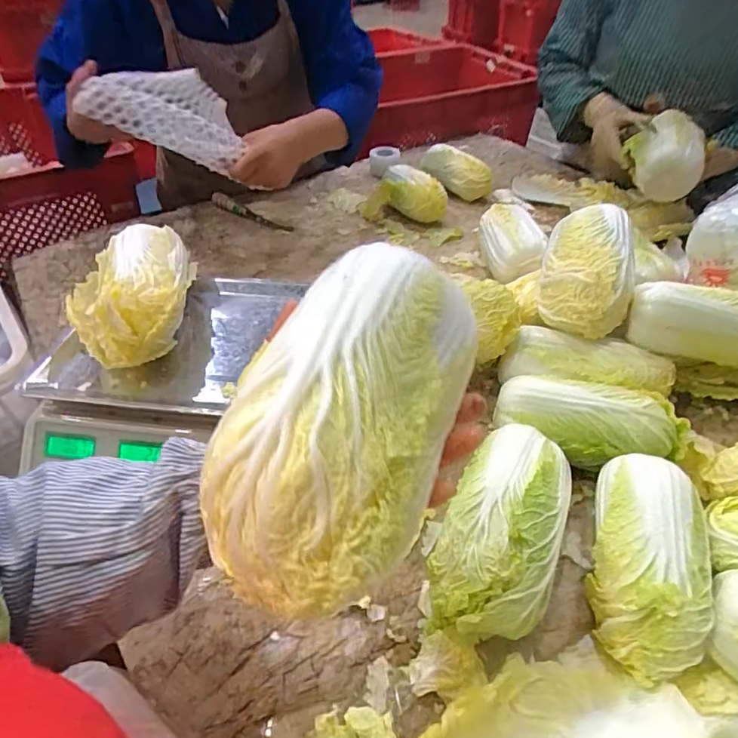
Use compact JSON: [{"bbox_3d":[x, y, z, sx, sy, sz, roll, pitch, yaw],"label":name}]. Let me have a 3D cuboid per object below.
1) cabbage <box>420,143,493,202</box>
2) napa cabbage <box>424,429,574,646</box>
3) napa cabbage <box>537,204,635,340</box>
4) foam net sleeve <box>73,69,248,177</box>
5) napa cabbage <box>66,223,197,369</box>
[{"bbox_3d":[0.175,-0.423,1.089,0.090,0.076,0.174,-21,48,-21],"label":"cabbage"},{"bbox_3d":[0.124,0.148,0.481,0.099,0.086,0.201,18,47,17],"label":"napa cabbage"},{"bbox_3d":[0.271,-0.115,0.637,0.105,0.106,0.173,12,45,11],"label":"napa cabbage"},{"bbox_3d":[-0.280,-0.357,0.696,0.212,0.082,0.103,7,73,-31],"label":"foam net sleeve"},{"bbox_3d":[-0.273,-0.079,0.580,0.122,0.093,0.174,-3,44,-4],"label":"napa cabbage"}]

